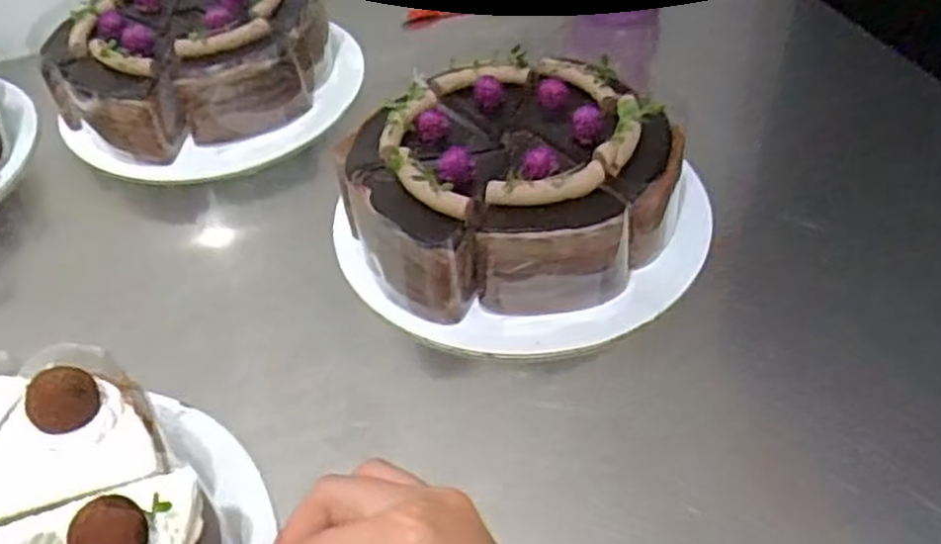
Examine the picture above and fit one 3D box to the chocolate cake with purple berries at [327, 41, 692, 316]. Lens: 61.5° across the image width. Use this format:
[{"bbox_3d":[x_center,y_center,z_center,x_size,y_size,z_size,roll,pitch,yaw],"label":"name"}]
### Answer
[{"bbox_3d":[0.021,-0.044,0.432,0.159,0.071,0.147,-2,46,2],"label":"chocolate cake with purple berries"}]

